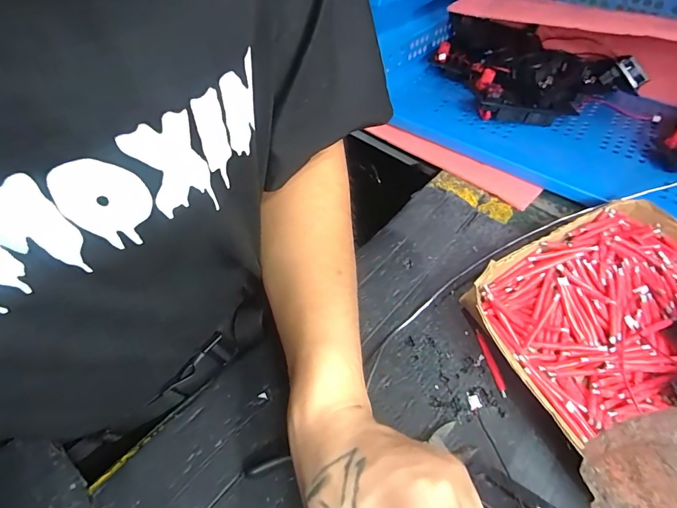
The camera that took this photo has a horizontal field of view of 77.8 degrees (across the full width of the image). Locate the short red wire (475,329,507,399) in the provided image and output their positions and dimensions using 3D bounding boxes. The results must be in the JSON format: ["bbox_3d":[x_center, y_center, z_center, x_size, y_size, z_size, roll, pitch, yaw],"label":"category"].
[{"bbox_3d":[0.121,0.086,0.336,0.005,0.007,0.057,-8,53,-8],"label":"short red wire"}]

